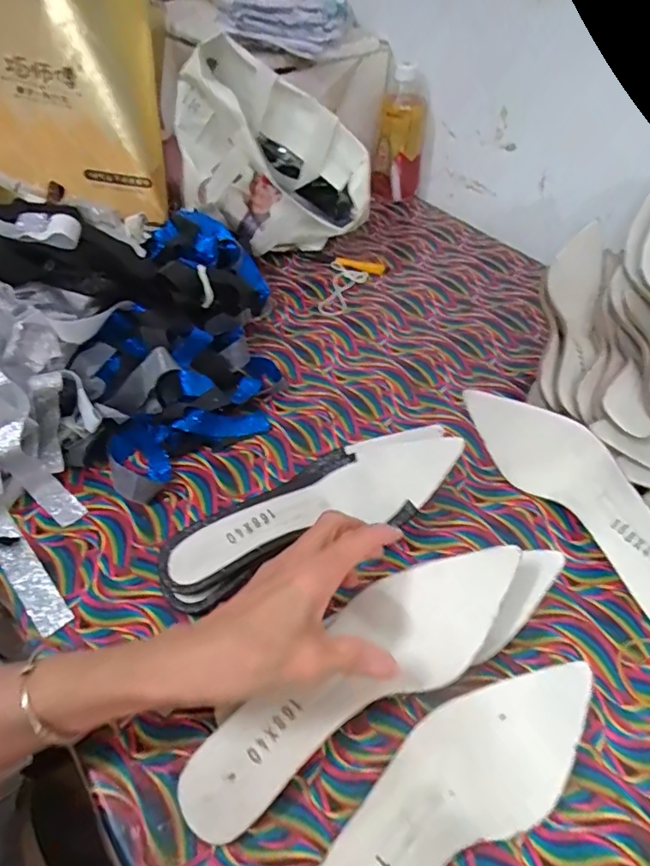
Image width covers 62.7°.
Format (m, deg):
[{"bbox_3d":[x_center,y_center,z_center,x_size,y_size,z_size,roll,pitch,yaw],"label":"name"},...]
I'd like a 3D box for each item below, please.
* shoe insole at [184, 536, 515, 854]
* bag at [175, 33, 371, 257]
[{"bbox_3d":[0.020,0.156,0.350,0.254,0.025,0.074,-33,59,-12],"label":"shoe insole"},{"bbox_3d":[-0.070,-0.354,0.698,0.231,0.196,0.190,-8,49,-8],"label":"bag"}]

